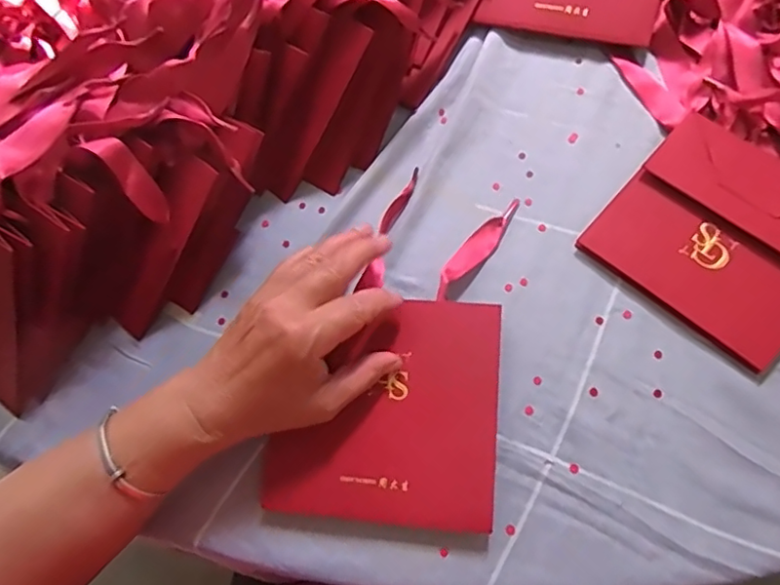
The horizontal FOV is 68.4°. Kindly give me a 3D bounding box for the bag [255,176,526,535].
[{"bbox_3d":[0.005,0.033,0.381,0.137,0.020,0.221,6,71,5],"label":"bag"}]

